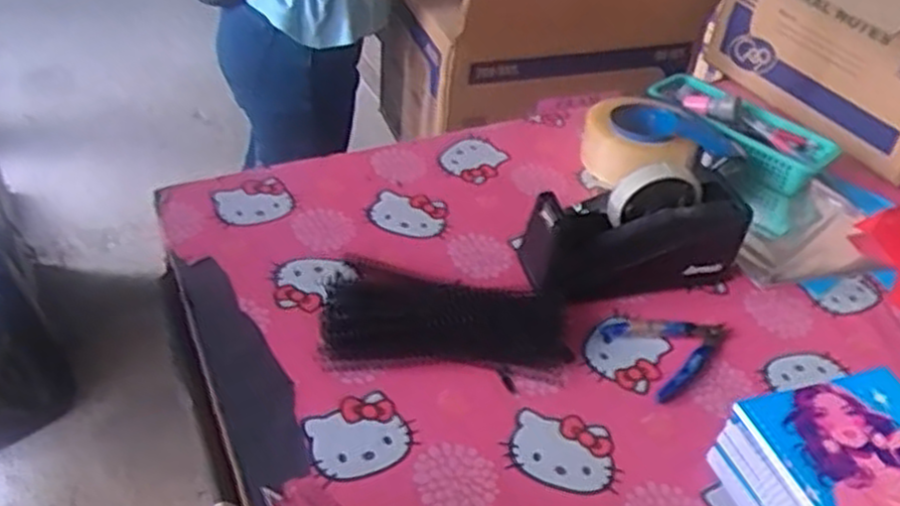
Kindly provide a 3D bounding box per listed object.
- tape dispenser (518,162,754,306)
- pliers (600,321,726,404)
[{"bbox_3d":[0.172,-0.022,0.758,0.205,0.108,0.092,-7,43,-13],"label":"tape dispenser"},{"bbox_3d":[0.201,0.081,0.715,0.107,0.007,0.083,-21,48,-26],"label":"pliers"}]

